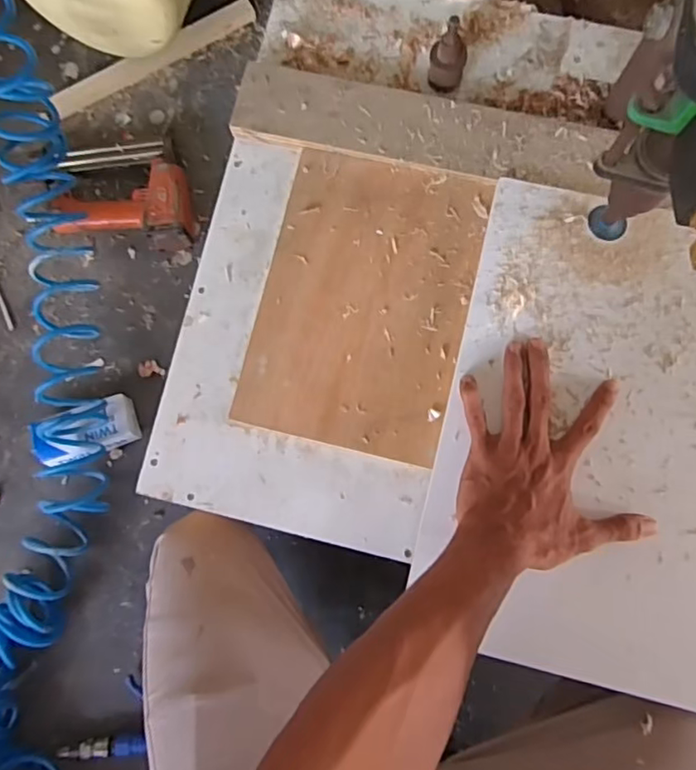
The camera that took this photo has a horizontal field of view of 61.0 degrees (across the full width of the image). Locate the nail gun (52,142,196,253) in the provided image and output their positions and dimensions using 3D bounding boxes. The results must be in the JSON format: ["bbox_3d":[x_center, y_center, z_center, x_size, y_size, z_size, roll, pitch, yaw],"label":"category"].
[{"bbox_3d":[-0.303,-0.249,0.799,0.191,0.084,0.171,-14,82,1],"label":"nail gun"}]

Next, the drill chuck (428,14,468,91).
[{"bbox_3d":[0.095,-0.312,0.558,0.033,0.079,0.027,12,84,5],"label":"drill chuck"}]

